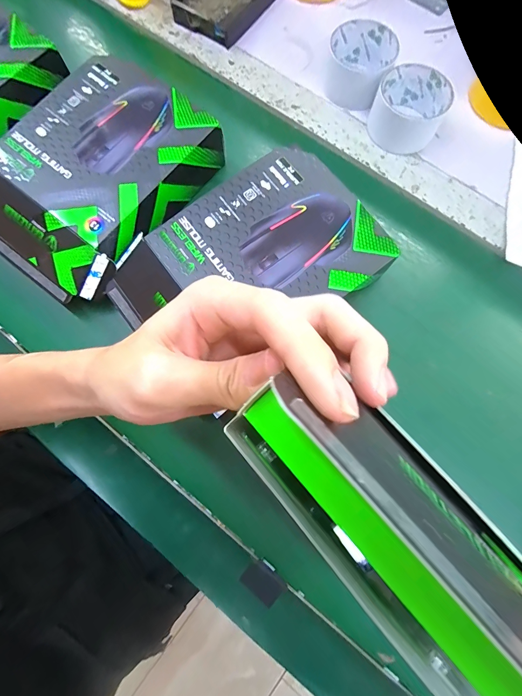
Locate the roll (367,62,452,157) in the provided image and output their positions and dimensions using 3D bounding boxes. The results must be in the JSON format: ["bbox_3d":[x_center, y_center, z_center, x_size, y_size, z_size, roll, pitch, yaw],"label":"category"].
[{"bbox_3d":[0.171,-0.275,0.364,0.079,0.040,0.073,0,76,1],"label":"roll"}]

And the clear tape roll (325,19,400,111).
[{"bbox_3d":[0.118,-0.342,0.381,0.076,0.038,0.079,0,76,1],"label":"clear tape roll"}]

